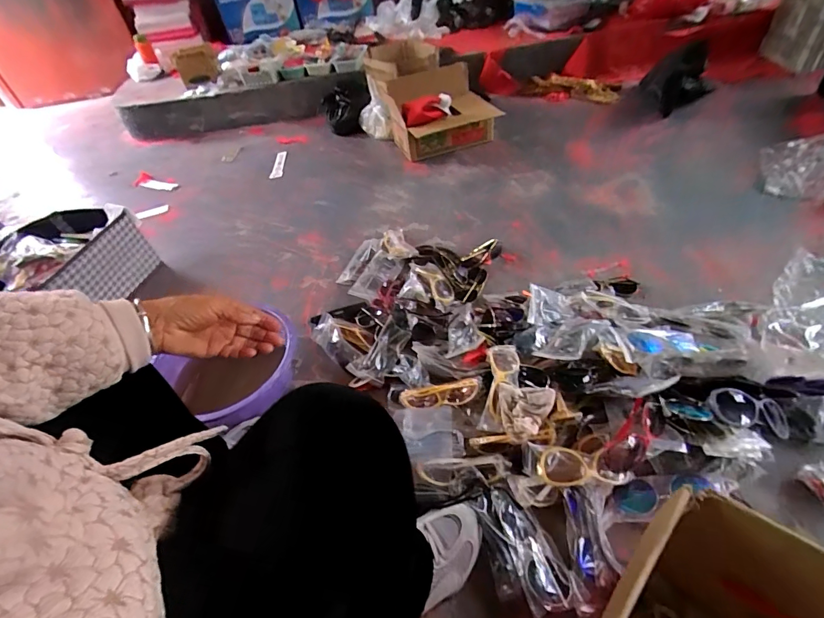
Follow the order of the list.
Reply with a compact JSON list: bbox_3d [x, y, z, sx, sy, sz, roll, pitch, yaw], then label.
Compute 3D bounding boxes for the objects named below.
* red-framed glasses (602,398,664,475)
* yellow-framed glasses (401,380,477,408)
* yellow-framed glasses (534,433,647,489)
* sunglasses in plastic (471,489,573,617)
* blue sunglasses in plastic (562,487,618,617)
[{"bbox_3d":[0.343,0.199,0.634,0.123,0.033,0.048,-44,53,-16],"label":"red-framed glasses"},{"bbox_3d":[0.050,0.160,0.759,0.148,0.032,0.029,-13,40,18],"label":"yellow-framed glasses"},{"bbox_3d":[0.280,0.239,0.641,0.162,0.049,0.066,-8,74,10],"label":"yellow-framed glasses"},{"bbox_3d":[0.156,0.347,0.595,0.095,0.037,0.165,-14,44,-6],"label":"sunglasses in plastic"},{"bbox_3d":[0.253,0.344,0.585,0.054,0.035,0.156,0,45,10],"label":"blue sunglasses in plastic"}]

